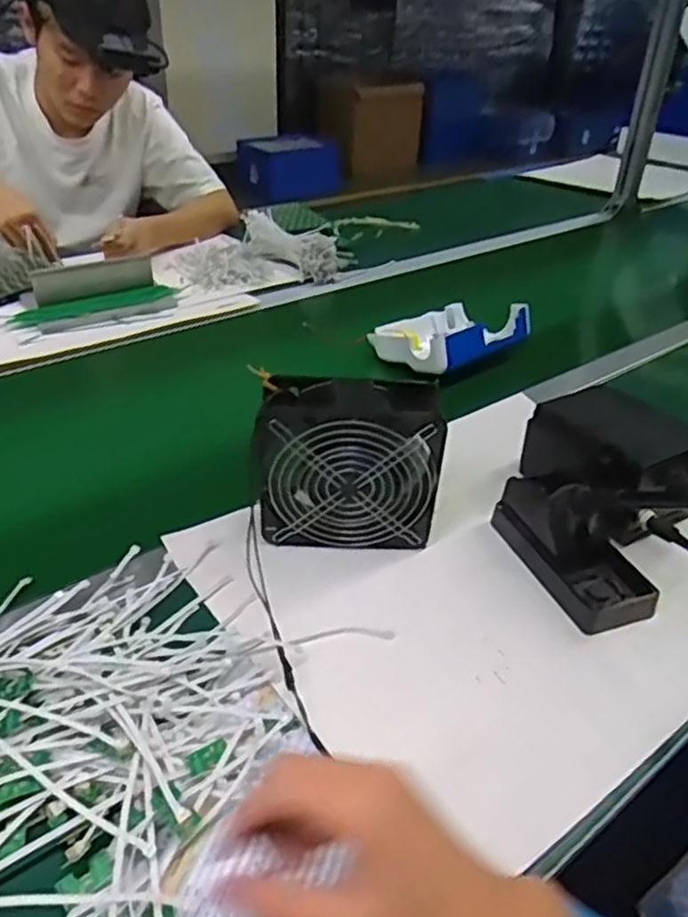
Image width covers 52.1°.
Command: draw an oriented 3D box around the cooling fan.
[{"bbox_3d":[0.002,0.010,0.624,0.156,0.151,0.058,3,35,-1],"label":"cooling fan"}]

